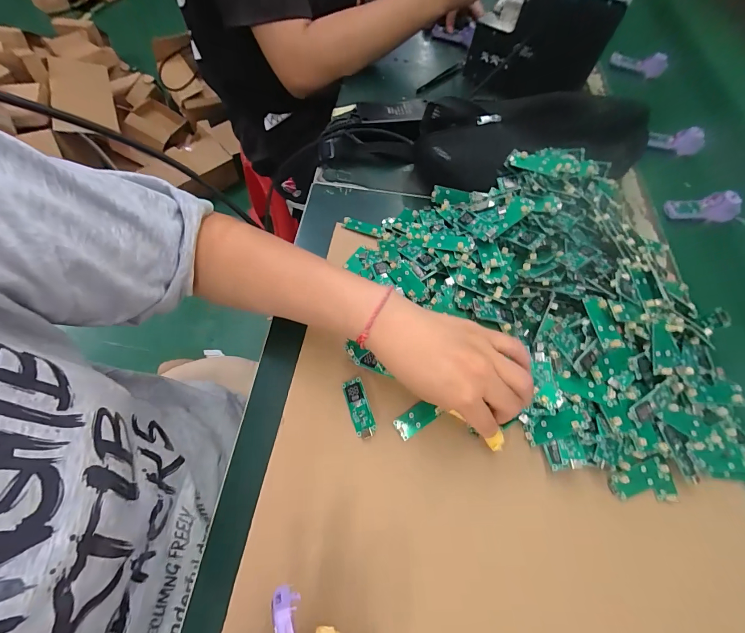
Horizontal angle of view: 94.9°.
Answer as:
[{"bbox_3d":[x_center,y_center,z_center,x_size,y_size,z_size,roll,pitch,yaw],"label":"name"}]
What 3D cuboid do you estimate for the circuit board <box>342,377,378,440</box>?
[{"bbox_3d":[-0.011,0.080,0.299,0.017,0.006,0.050,-15,64,-12],"label":"circuit board"}]

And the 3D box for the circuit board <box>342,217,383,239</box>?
[{"bbox_3d":[-0.011,-0.105,0.401,0.048,0.004,0.015,20,75,10],"label":"circuit board"}]

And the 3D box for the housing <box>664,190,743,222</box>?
[{"bbox_3d":[0.432,-0.145,0.445,0.083,0.026,0.033,-1,62,-5],"label":"housing"}]

